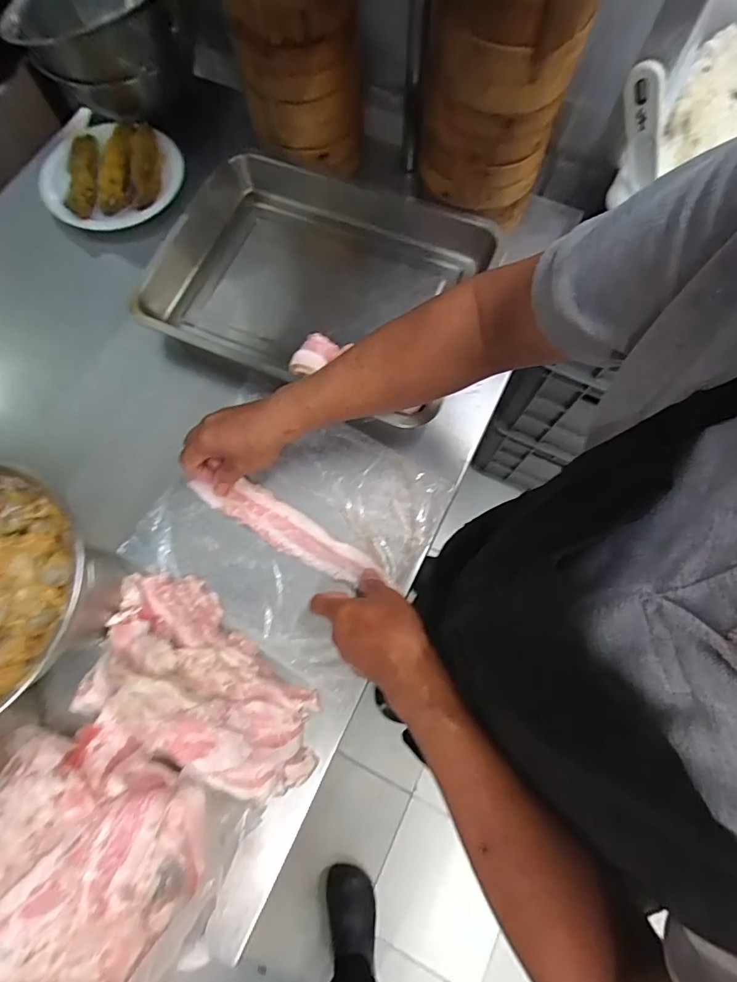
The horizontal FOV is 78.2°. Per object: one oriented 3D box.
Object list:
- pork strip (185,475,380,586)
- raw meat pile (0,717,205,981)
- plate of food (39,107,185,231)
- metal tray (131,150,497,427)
[{"bbox_3d":[-0.092,0.037,0.495,0.216,0.010,0.046,28,74,7],"label":"pork strip"},{"bbox_3d":[-0.255,0.338,0.375,0.212,0.036,0.241,18,73,5],"label":"raw meat pile"},{"bbox_3d":[-0.326,-0.418,0.594,0.163,0.039,0.163,1,83,-9],"label":"plate of food"},{"bbox_3d":[-0.069,-0.254,0.557,0.375,0.066,0.279,23,74,6],"label":"metal tray"}]

